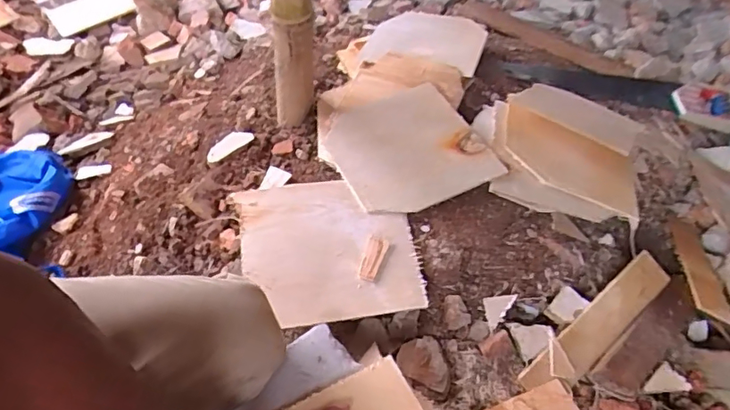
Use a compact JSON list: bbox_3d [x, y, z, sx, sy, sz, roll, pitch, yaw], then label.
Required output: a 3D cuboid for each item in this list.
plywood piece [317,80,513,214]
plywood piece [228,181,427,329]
[{"bbox_3d":[0.054,-0.093,0.817,0.217,0.016,0.271,-33,65,-14],"label":"plywood piece"},{"bbox_3d":[-0.051,0.057,0.716,0.226,0.014,0.228,-8,56,-6],"label":"plywood piece"}]

